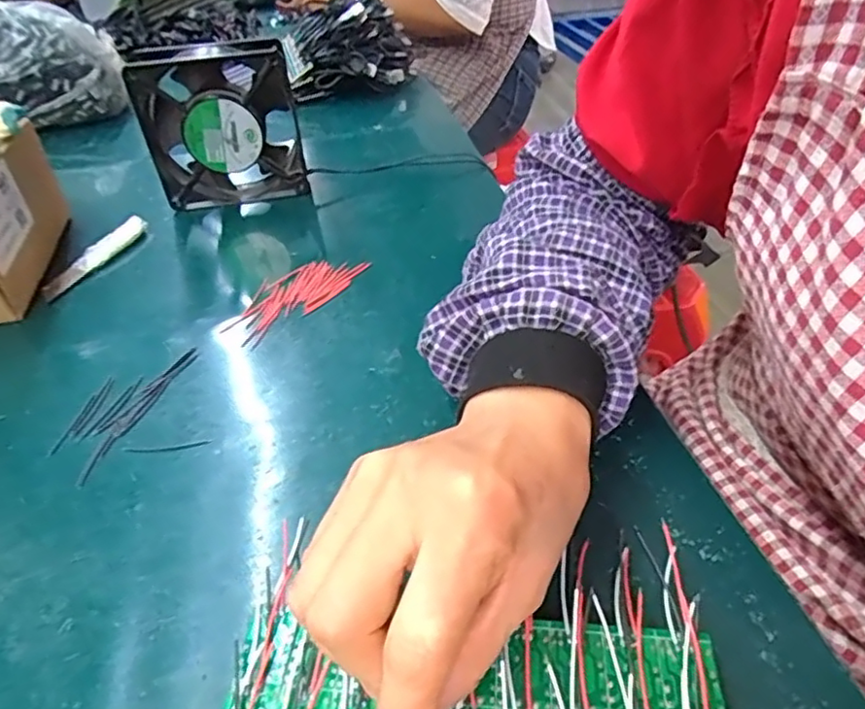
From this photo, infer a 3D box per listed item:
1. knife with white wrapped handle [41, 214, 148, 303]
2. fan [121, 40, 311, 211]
[{"bbox_3d":[-0.258,-0.077,0.467,0.019,0.016,0.108,14,45,21],"label":"knife with white wrapped handle"},{"bbox_3d":[-0.172,-0.180,0.501,0.120,0.126,0.040,-14,42,-9],"label":"fan"}]

